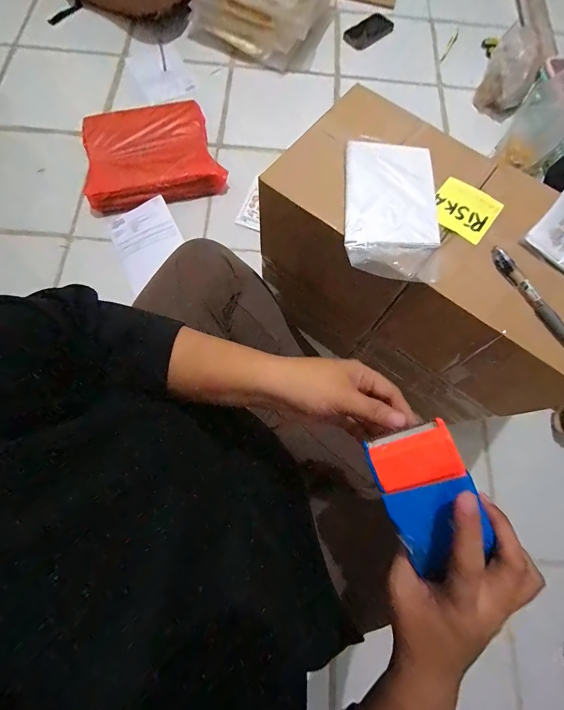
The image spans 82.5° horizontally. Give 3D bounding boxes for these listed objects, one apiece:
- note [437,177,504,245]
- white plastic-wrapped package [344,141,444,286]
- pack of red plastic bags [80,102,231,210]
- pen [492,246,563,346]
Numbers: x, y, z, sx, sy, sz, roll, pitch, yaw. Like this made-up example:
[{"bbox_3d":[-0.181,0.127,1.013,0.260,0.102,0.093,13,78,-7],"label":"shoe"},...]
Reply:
[{"bbox_3d":[0.222,-0.178,0.392,0.074,0.007,0.076,37,74,9],"label":"note"},{"bbox_3d":[0.132,-0.182,0.381,0.109,0.028,0.194,5,72,-2],"label":"white plastic-wrapped package"},{"bbox_3d":[-0.322,-0.499,0.795,0.308,0.058,0.271,-14,74,-7],"label":"pack of red plastic bags"},{"bbox_3d":[0.275,-0.063,0.352,0.014,0.012,0.136,-26,76,-10],"label":"pen"}]

